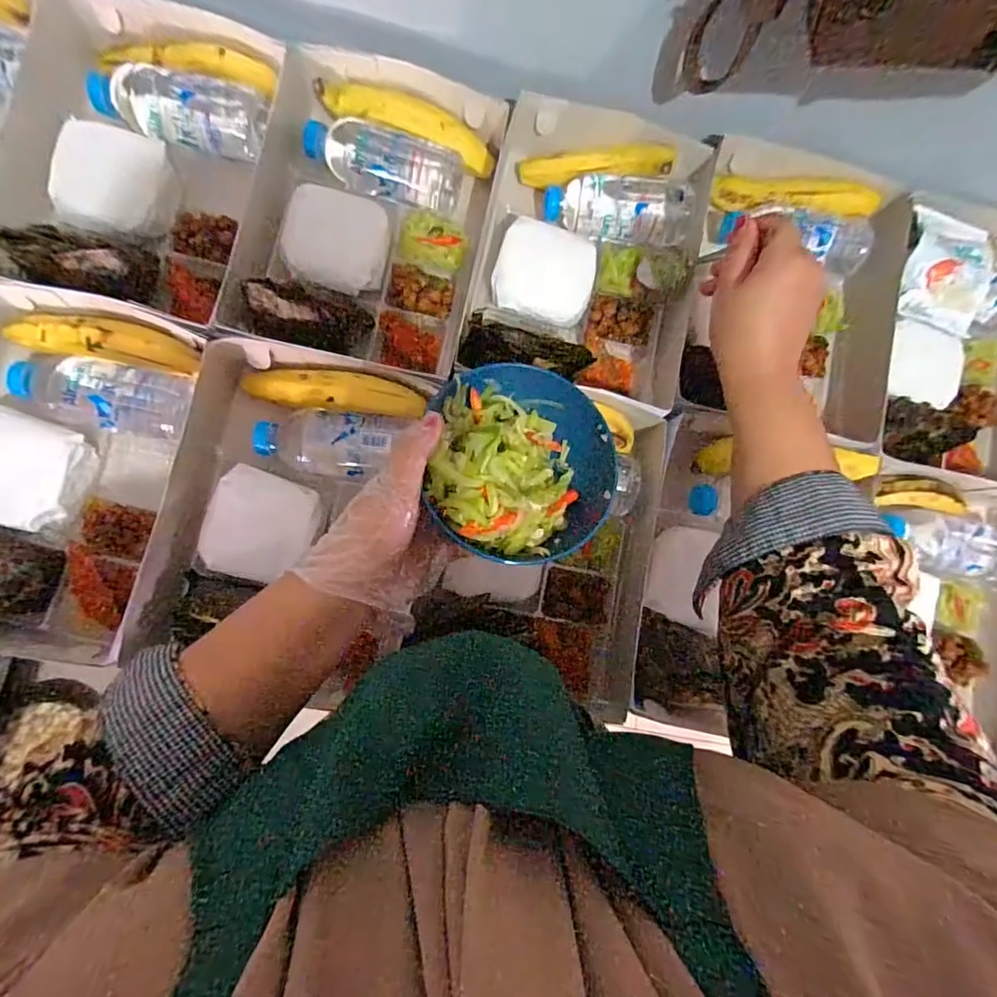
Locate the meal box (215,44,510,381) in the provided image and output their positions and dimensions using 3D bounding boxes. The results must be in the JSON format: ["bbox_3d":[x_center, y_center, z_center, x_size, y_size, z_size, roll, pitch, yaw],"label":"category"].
[{"bbox_3d":[-0.117,-0.264,0.488,0.198,0.075,0.279,13,83,-6],"label":"meal box"}]

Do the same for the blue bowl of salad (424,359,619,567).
[{"bbox_3d":[0.018,-0.026,0.365,0.128,0.050,0.136,1,84,-7],"label":"blue bowl of salad"}]

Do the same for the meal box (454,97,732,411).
[{"bbox_3d":[0.087,-0.241,0.521,0.214,0.081,0.273,8,84,-6],"label":"meal box"}]

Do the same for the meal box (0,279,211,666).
[{"bbox_3d":[-0.369,-0.023,0.435,0.207,0.079,0.289,11,83,-6],"label":"meal box"}]

